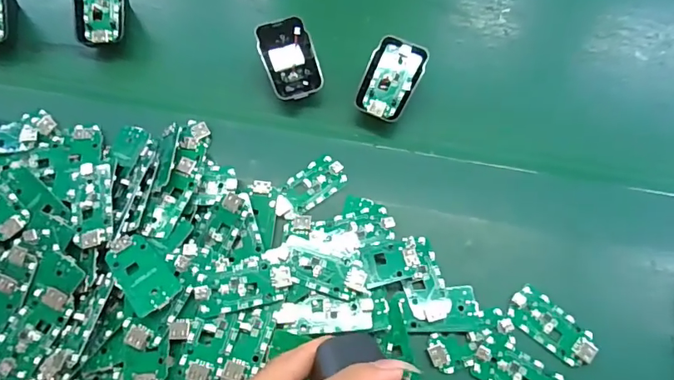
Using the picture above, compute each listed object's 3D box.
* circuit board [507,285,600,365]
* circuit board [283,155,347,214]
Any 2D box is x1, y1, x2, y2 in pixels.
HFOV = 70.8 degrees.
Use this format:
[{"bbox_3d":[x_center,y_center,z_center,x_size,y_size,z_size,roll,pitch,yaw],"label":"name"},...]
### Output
[{"bbox_3d":[0.156,0.100,0.345,0.063,0.005,0.033,35,70,13],"label":"circuit board"},{"bbox_3d":[-0.018,-0.005,0.381,0.050,0.005,0.032,-41,73,-17],"label":"circuit board"}]

